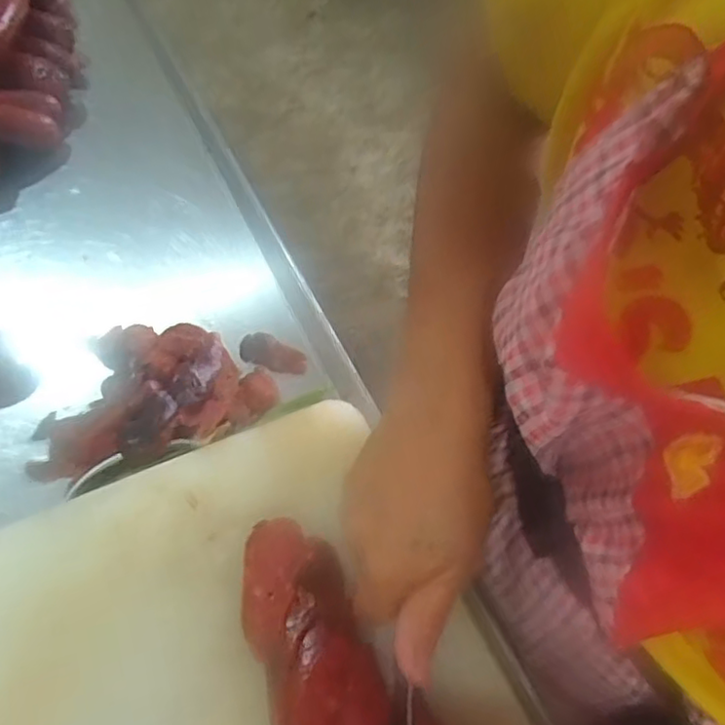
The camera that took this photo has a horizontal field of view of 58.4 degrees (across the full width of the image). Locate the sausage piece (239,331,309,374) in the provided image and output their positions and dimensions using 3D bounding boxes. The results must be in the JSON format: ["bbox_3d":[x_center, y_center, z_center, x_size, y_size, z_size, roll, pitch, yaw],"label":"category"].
[{"bbox_3d":[-0.068,-0.006,0.492,0.052,0.012,0.022,22,57,14],"label":"sausage piece"}]

